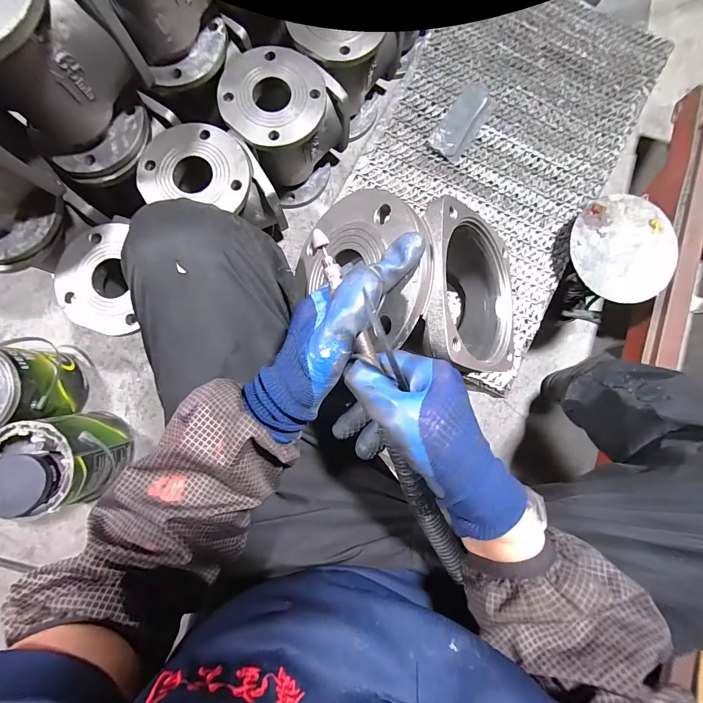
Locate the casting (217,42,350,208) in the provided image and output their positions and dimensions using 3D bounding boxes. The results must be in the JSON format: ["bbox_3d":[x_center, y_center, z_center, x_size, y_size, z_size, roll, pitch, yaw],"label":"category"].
[{"bbox_3d":[-0.134,-0.437,0.632,0.192,0.189,0.177,39,85,2],"label":"casting"}]

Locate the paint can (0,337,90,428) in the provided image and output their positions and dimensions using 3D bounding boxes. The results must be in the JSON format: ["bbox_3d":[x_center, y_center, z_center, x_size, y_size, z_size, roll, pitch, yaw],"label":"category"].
[{"bbox_3d":[-0.623,0.058,0.597,0.140,0.164,0.161,-14,86,-3],"label":"paint can"}]

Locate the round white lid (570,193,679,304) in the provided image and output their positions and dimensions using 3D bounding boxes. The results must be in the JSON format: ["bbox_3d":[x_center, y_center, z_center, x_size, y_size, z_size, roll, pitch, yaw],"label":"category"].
[{"bbox_3d":[0.425,-0.161,0.501,0.159,0.010,0.165,0,85,-2],"label":"round white lid"}]

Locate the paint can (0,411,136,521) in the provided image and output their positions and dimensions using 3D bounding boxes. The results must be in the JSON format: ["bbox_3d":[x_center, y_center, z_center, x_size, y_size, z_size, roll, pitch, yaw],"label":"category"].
[{"bbox_3d":[-0.521,0.193,0.583,0.137,0.187,0.149,0,85,-2],"label":"paint can"}]

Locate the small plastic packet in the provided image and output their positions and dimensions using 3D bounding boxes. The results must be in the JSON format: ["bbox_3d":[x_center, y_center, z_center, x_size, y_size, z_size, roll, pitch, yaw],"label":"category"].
[{"bbox_3d":[0.188,-0.388,0.542,0.060,0.020,0.136,33,85,1],"label":"small plastic packet"}]

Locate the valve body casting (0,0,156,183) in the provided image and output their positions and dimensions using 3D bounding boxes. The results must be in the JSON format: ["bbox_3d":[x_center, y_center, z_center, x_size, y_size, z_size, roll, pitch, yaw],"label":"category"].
[{"bbox_3d":[-0.404,-0.374,0.427,0.154,0.203,0.184,32,85,1],"label":"valve body casting"}]

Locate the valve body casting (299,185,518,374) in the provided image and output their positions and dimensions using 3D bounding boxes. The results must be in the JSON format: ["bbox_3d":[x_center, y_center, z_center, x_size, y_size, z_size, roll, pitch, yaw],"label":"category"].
[{"bbox_3d":[0.071,-0.064,0.327,0.216,0.137,0.146,7,85,-1],"label":"valve body casting"}]

